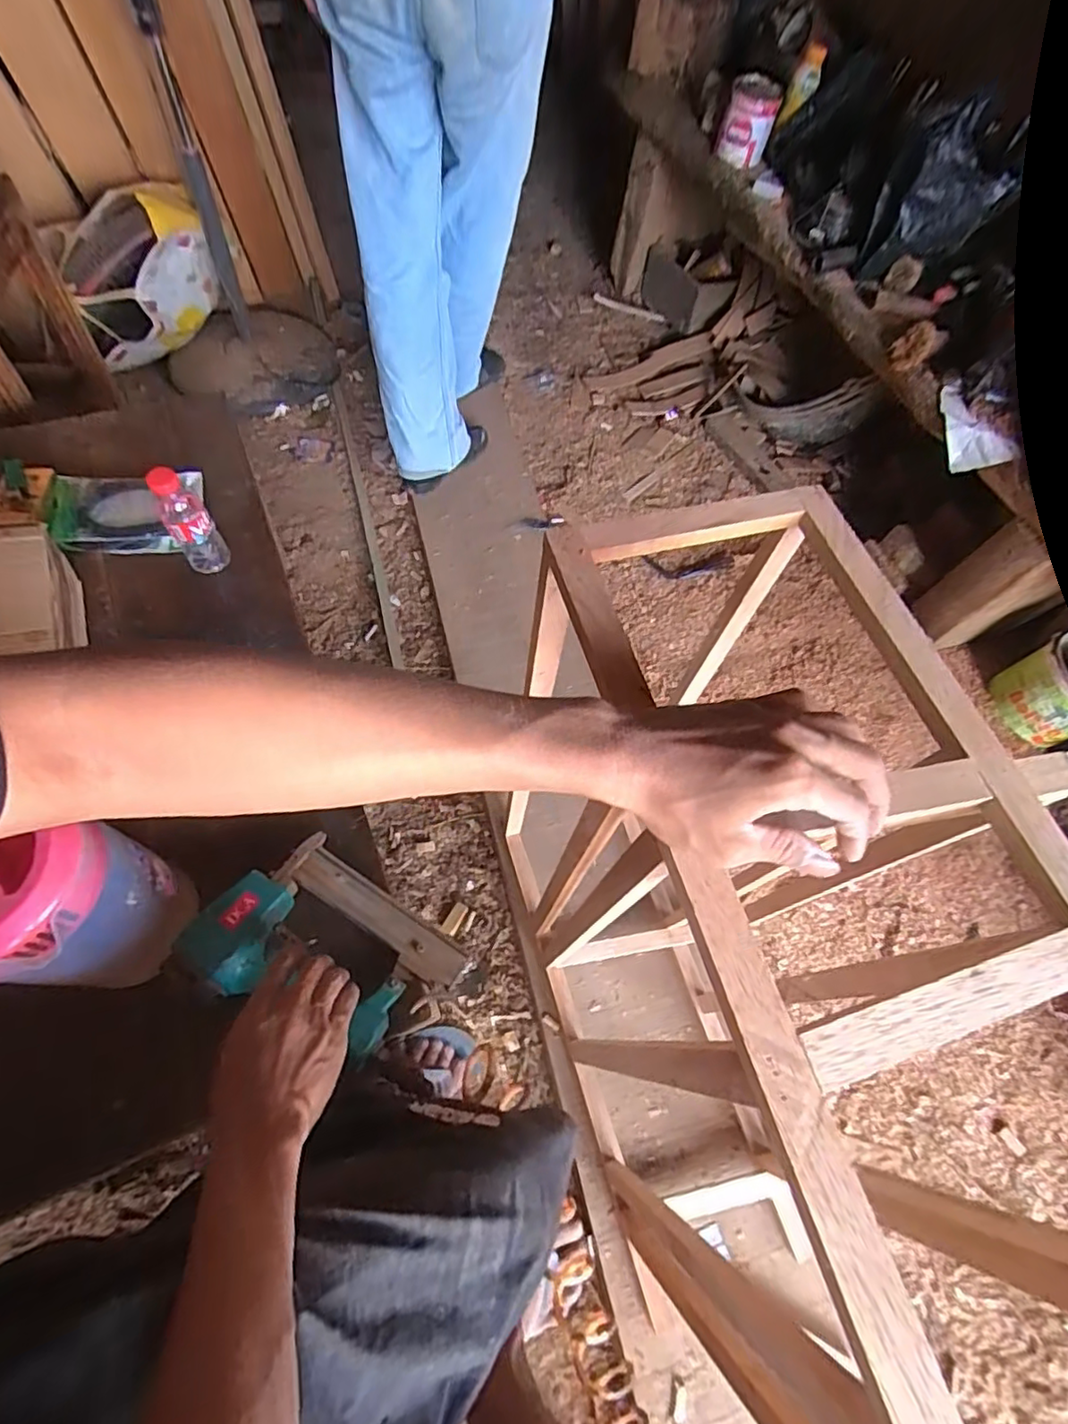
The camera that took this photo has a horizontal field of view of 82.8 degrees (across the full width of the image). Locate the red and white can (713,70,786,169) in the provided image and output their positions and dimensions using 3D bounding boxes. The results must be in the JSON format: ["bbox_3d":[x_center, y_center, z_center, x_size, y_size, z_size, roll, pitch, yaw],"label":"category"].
[{"bbox_3d":[0.468,-1.290,1.327,0.120,0.120,0.137,13,62,0],"label":"red and white can"}]

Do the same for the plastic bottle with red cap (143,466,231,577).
[{"bbox_3d":[-0.425,-0.232,0.748,0.053,0.152,0.046,-34,71,-21],"label":"plastic bottle with red cap"}]

